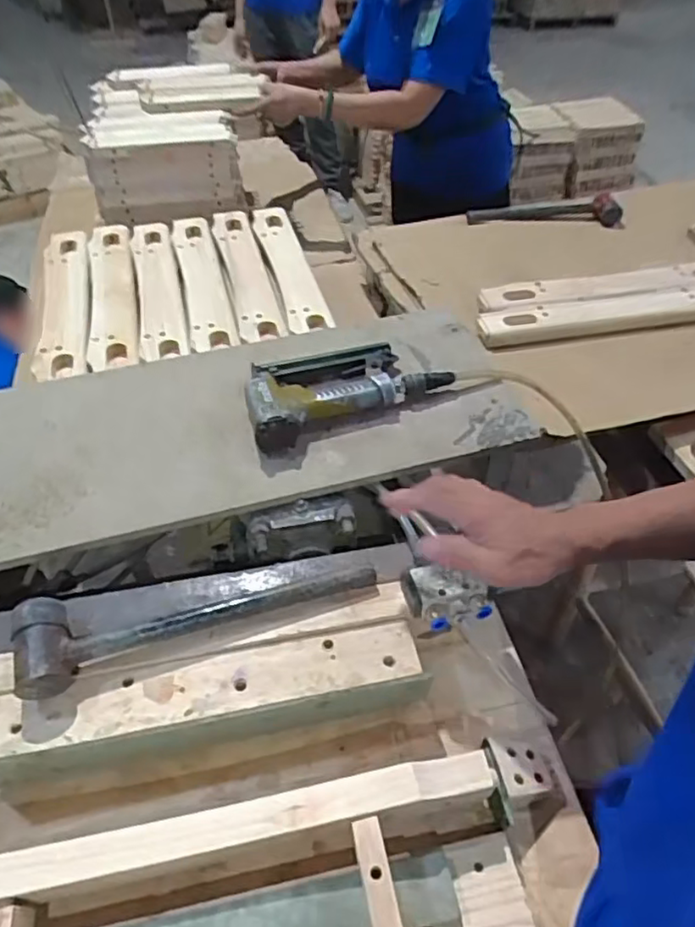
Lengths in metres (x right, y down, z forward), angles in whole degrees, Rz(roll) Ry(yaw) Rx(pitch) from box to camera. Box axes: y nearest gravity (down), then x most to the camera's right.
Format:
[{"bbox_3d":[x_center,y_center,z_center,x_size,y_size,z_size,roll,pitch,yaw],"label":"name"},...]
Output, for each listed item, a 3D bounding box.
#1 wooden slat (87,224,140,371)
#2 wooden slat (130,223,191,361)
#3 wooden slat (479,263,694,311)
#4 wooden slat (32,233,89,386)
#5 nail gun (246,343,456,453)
[{"bbox_3d":[-0.391,-0.301,1.050,0.074,0.015,0.448,-12,46,-12],"label":"wooden slat"},{"bbox_3d":[-0.313,-0.293,1.051,0.074,0.038,0.441,-11,46,-11],"label":"wooden slat"},{"bbox_3d":[0.448,-0.301,1.060,0.461,0.020,0.072,-9,46,-8],"label":"wooden slat"},{"bbox_3d":[-0.461,-0.274,1.045,0.076,0.034,0.431,-12,46,-11],"label":"wooden slat"},{"bbox_3d":[-0.014,-0.094,0.745,0.225,0.044,0.121,-20,48,-19],"label":"nail gun"}]

